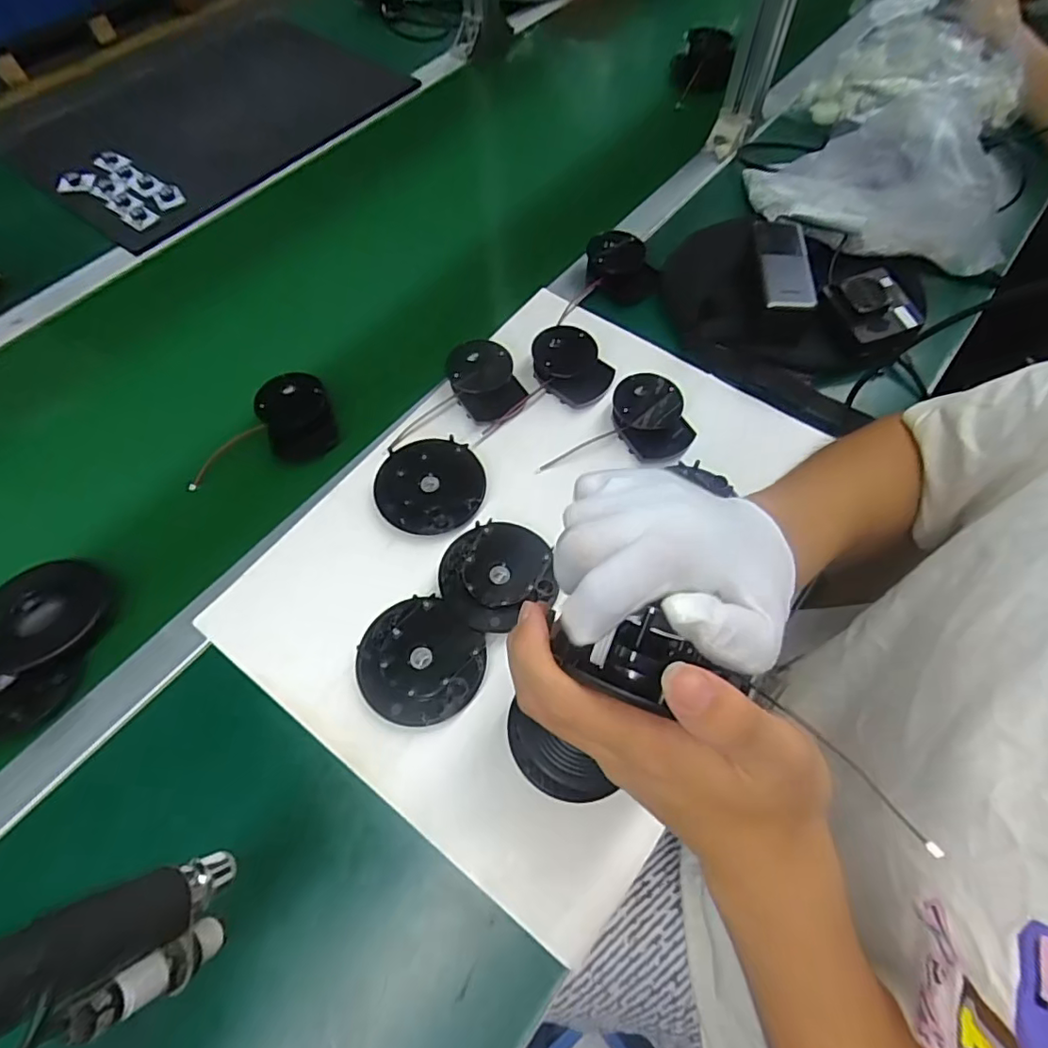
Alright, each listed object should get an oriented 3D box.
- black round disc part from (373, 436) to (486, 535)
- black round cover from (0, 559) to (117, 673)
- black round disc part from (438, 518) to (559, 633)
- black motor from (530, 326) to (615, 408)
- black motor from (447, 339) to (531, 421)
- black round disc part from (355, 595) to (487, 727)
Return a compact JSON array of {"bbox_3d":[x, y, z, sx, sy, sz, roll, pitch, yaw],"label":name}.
[{"bbox_3d":[-0.083,-0.035,0.512,0.093,0.013,0.092,0,62,1],"label":"black round disc part"},{"bbox_3d":[-0.373,0.074,0.456,0.076,0.039,0.090,29,66,15],"label":"black round cover"},{"bbox_3d":[-0.020,0.038,0.467,0.092,0.010,0.088,0,62,1],"label":"black round disc part"},{"bbox_3d":[0.048,-0.156,0.562,0.076,0.035,0.064,16,63,9],"label":"black motor"},{"bbox_3d":[-0.037,-0.138,0.556,0.064,0.032,0.078,-24,64,-11],"label":"black motor"},{"bbox_3d":[-0.081,0.103,0.437,0.092,0.013,0.089,0,62,1],"label":"black round disc part"}]

